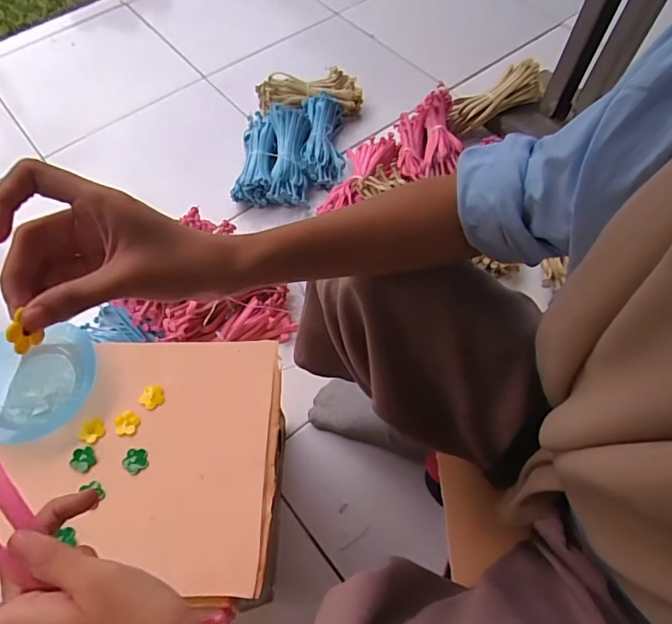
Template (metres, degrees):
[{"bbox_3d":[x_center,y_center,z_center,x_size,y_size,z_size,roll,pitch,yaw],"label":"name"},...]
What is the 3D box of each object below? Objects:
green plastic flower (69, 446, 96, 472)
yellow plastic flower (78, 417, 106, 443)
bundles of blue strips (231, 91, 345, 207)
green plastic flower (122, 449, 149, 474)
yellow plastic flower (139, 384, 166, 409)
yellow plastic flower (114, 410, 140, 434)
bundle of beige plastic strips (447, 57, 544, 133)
[{"bbox_3d":[-0.244,0.142,0.469,0.022,0.004,0.023,0,61,1],"label":"green plastic flower"},{"bbox_3d":[-0.242,0.118,0.481,0.022,0.006,0.024,0,61,1],"label":"yellow plastic flower"},{"bbox_3d":[-0.086,-0.323,0.953,0.198,0.081,0.254,3,62,3],"label":"bundles of blue strips"},{"bbox_3d":[-0.193,0.143,0.467,0.022,0.005,0.023,0,61,1],"label":"green plastic flower"},{"bbox_3d":[-0.188,0.086,0.494,0.024,0.004,0.022,2,78,-9],"label":"yellow plastic flower"},{"bbox_3d":[-0.210,0.111,0.485,0.024,0.004,0.023,0,61,1],"label":"yellow plastic flower"},{"bbox_3d":[0.314,-0.420,0.961,0.191,0.070,0.057,-26,58,14],"label":"bundle of beige plastic strips"}]

